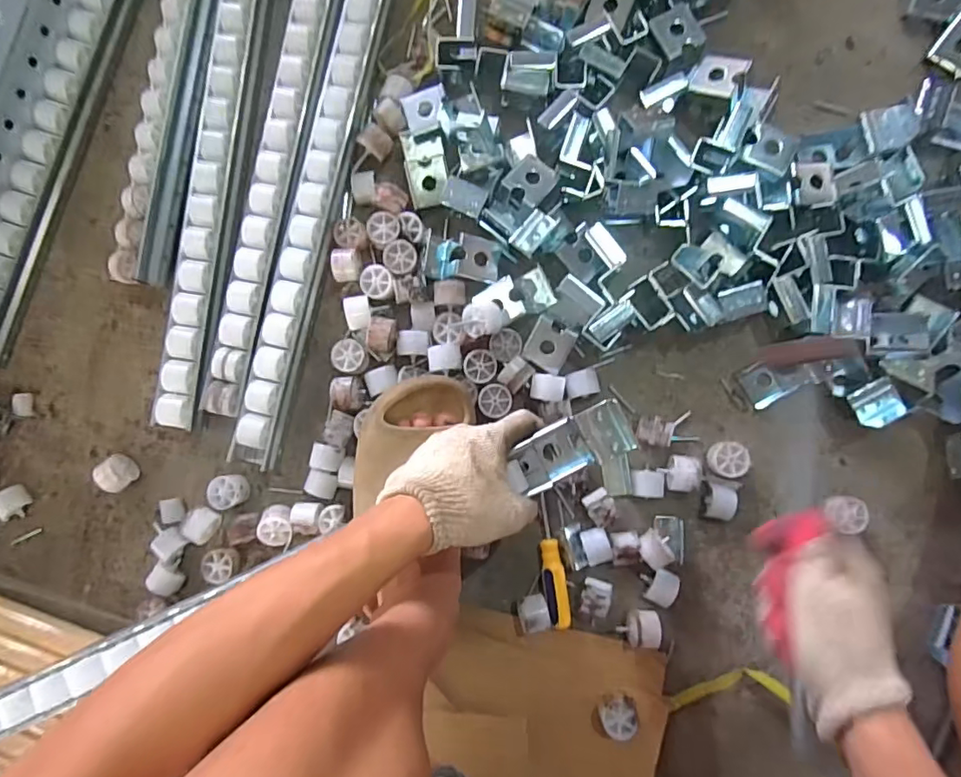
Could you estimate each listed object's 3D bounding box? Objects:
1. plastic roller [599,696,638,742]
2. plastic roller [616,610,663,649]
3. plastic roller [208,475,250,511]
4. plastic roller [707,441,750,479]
[{"bbox_3d":[0.135,0.318,0.521,0.036,0.024,0.035,0,85,4],"label":"plastic roller"},{"bbox_3d":[0.158,0.237,0.533,0.038,0.034,0.031,-6,84,3],"label":"plastic roller"},{"bbox_3d":[-0.269,0.110,0.575,0.035,0.029,0.034,0,85,4],"label":"plastic roller"},{"bbox_3d":[0.250,0.072,0.548,0.039,0.026,0.035,10,85,5],"label":"plastic roller"}]

